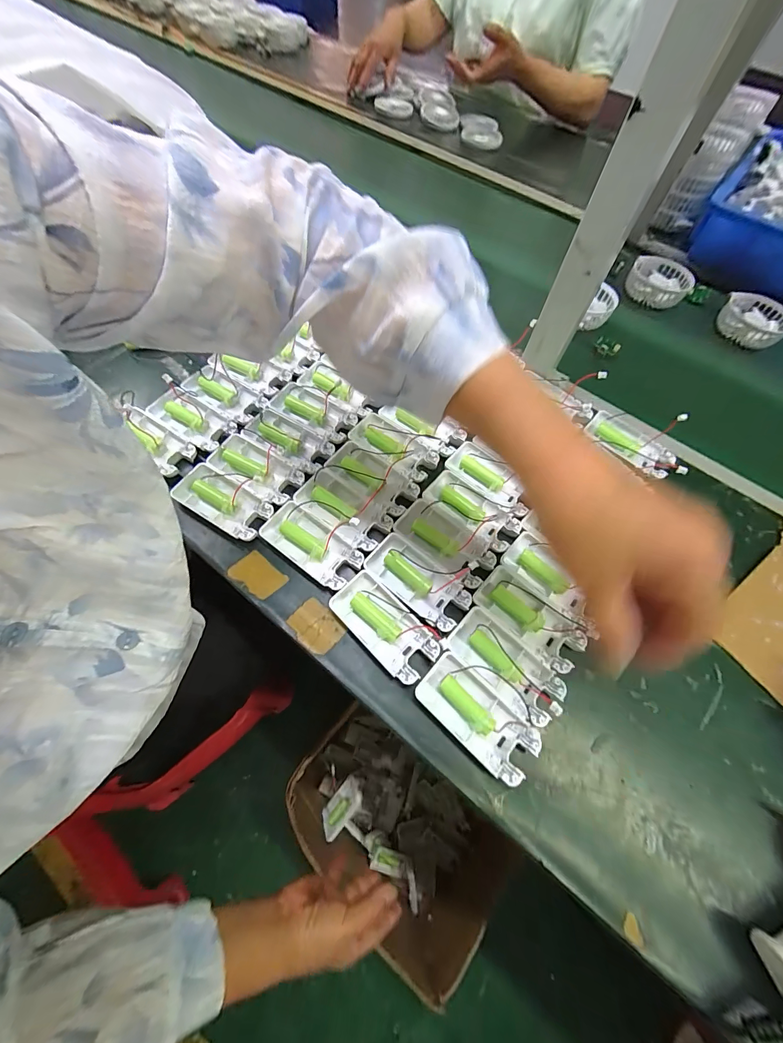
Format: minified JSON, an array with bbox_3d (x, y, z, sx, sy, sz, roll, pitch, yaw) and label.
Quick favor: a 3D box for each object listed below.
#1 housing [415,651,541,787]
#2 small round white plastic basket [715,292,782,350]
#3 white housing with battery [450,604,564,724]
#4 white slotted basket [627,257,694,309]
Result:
[{"bbox_3d":[0.065,0.149,0.283,0.093,0.012,0.046,40,70,14],"label":"housing"},{"bbox_3d":[0.533,-0.298,0.541,0.089,0.028,0.094,1,66,-3],"label":"small round white plastic basket"},{"bbox_3d":[0.093,0.116,0.299,0.095,0.012,0.046,40,70,14],"label":"white housing with battery"},{"bbox_3d":[0.432,-0.388,0.592,0.090,0.030,0.096,1,66,-3],"label":"white slotted basket"}]

